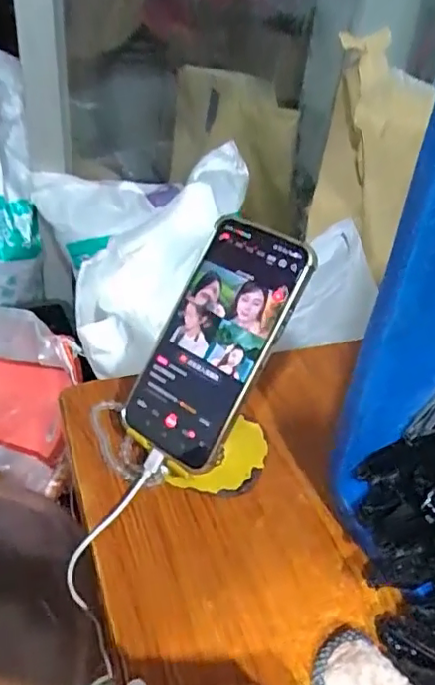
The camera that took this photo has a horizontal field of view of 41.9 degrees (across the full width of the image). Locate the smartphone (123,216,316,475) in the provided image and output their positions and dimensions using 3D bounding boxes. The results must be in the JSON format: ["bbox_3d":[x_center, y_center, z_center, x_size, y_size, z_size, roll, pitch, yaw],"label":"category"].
[{"bbox_3d":[-0.001,0.000,0.393,0.079,0.169,0.013,28,2,26],"label":"smartphone"}]

